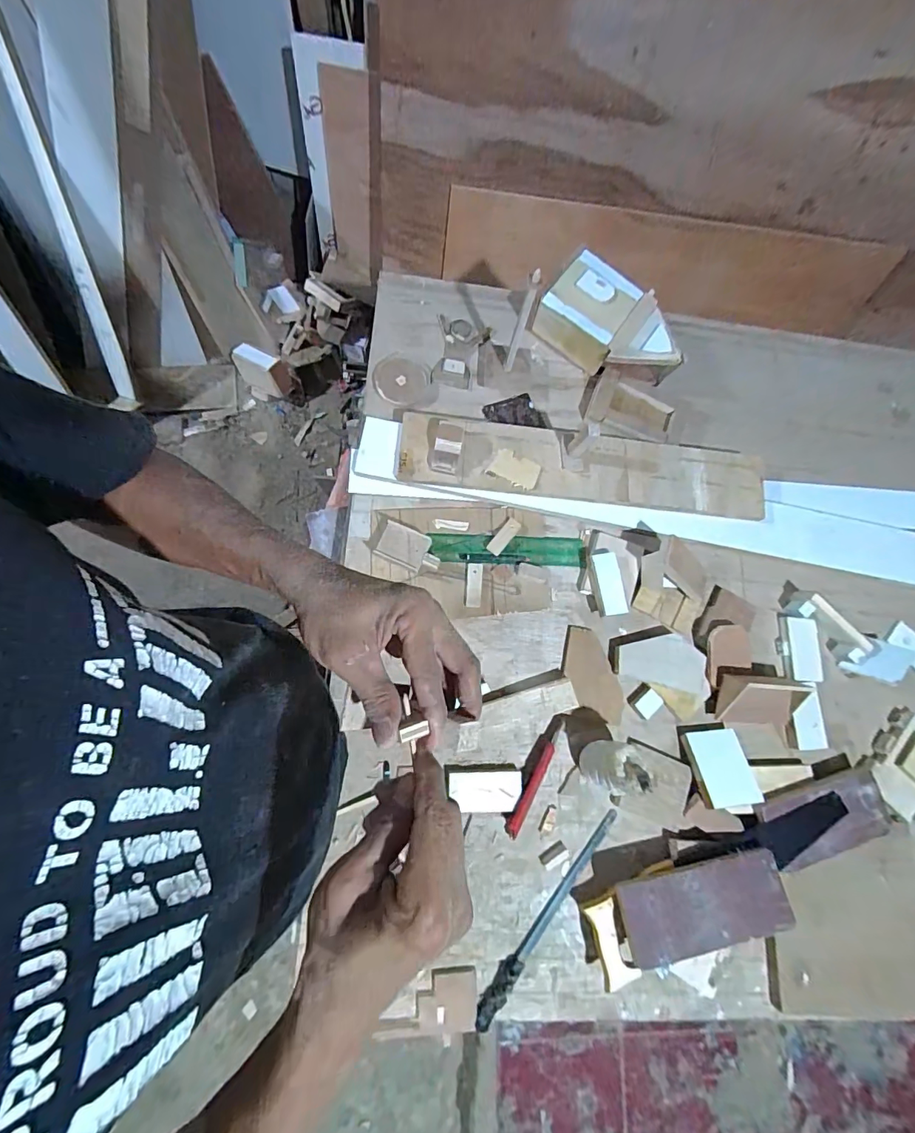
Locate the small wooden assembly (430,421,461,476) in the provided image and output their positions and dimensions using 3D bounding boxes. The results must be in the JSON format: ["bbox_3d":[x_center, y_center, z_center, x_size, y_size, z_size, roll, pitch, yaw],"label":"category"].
[{"bbox_3d":[-0.016,-0.184,0.697,0.049,0.035,0.076,14,74,-3],"label":"small wooden assembly"}]

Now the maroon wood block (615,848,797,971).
[{"bbox_3d":[0.323,0.443,0.593,0.215,0.021,0.091,-8,77,-9],"label":"maroon wood block"}]

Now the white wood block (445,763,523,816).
[{"bbox_3d":[0.038,0.315,0.645,0.104,0.023,0.064,0,75,-2],"label":"white wood block"}]

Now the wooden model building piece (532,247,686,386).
[{"bbox_3d":[0.263,-0.401,0.782,0.244,0.112,0.129,40,77,4],"label":"wooden model building piece"}]

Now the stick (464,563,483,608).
[{"bbox_3d":[0.025,0.029,0.709,0.025,0.008,0.067,6,75,-5],"label":"stick"}]

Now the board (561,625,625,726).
[{"bbox_3d":[0.202,0.166,0.696,0.077,0.006,0.148,-11,77,-10],"label":"board"}]

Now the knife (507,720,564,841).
[{"bbox_3d":[0.112,0.303,0.659,0.020,0.024,0.170,30,74,1],"label":"knife"}]

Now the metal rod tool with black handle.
[{"bbox_3d":[0.126,0.470,0.621,0.023,0.014,0.311,40,75,4],"label":"metal rod tool with black handle"}]

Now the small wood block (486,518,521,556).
[{"bbox_3d":[0.074,-0.048,0.732,0.024,0.007,0.070,37,74,3],"label":"small wood block"}]

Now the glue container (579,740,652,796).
[{"bbox_3d":[0.211,0.272,0.617,0.060,0.123,0.059,2,75,-6],"label":"glue container"}]

